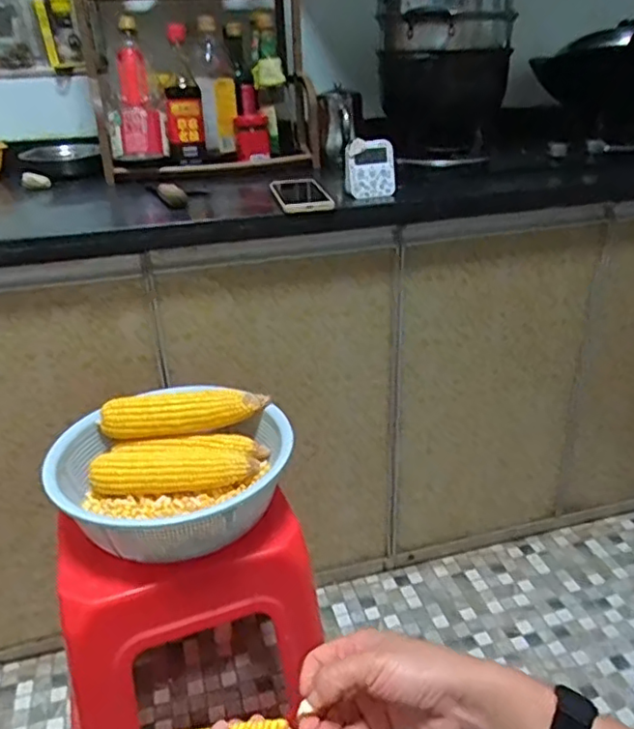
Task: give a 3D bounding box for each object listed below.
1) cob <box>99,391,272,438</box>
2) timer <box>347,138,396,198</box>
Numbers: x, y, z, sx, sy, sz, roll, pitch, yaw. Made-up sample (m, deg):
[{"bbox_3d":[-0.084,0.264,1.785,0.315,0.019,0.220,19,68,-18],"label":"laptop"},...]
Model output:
[{"bbox_3d":[-0.176,0.061,0.812,0.213,0.042,0.041,-5,28,-6],"label":"cob"},{"bbox_3d":[0.085,-0.297,0.949,0.070,0.099,0.026,-9,28,-13],"label":"timer"}]

